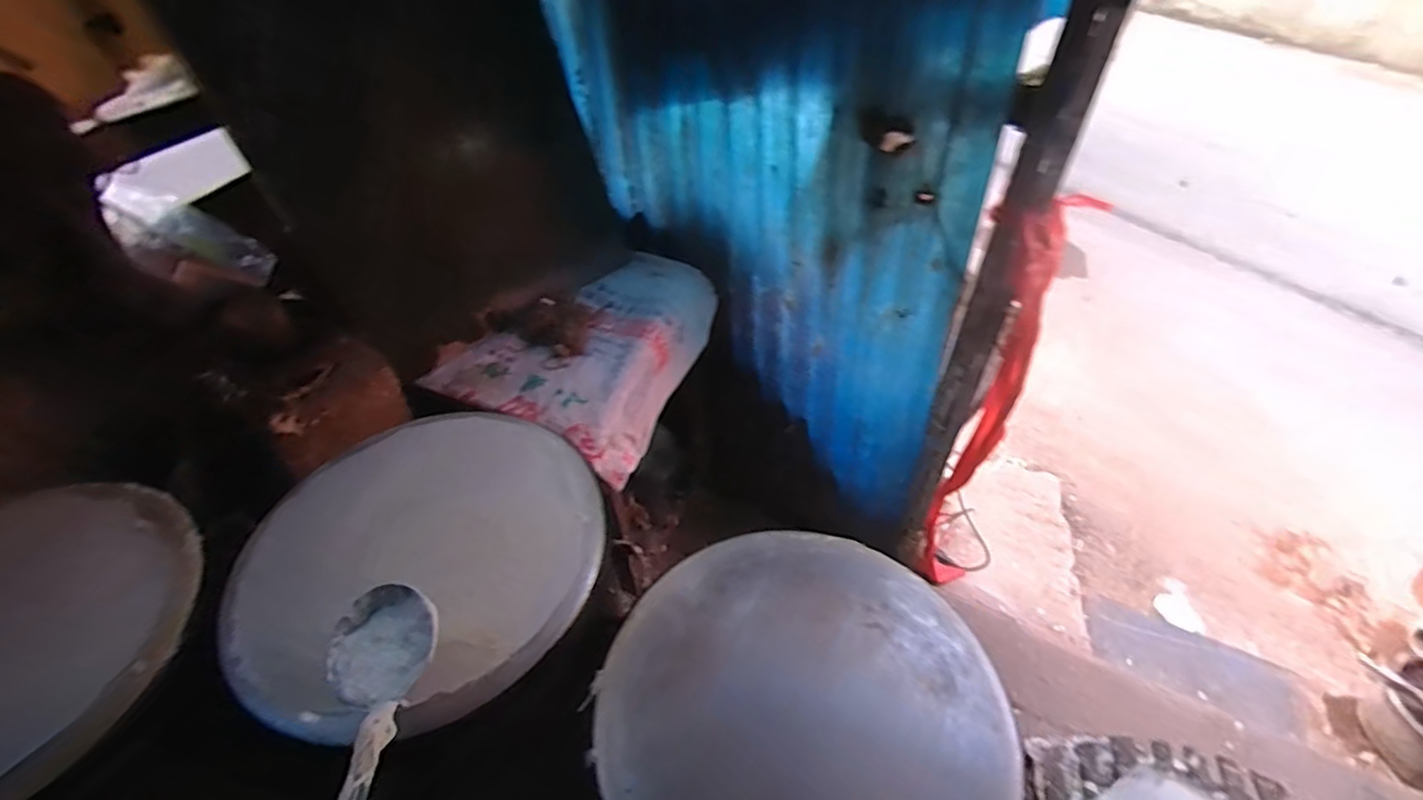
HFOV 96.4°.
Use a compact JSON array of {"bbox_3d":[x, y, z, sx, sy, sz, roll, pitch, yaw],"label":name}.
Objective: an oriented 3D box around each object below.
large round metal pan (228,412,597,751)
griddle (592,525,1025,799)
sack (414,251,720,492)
[{"bbox_3d":[-0.303,0.151,0.670,0.360,0.051,0.355,-1,47,1],"label":"large round metal pan"},{"bbox_3d":[0.084,0.284,0.586,0.362,0.028,0.363,-1,47,1],"label":"griddle"},{"bbox_3d":[-0.206,-0.098,1.156,0.363,0.106,0.472,18,50,18],"label":"sack"}]

